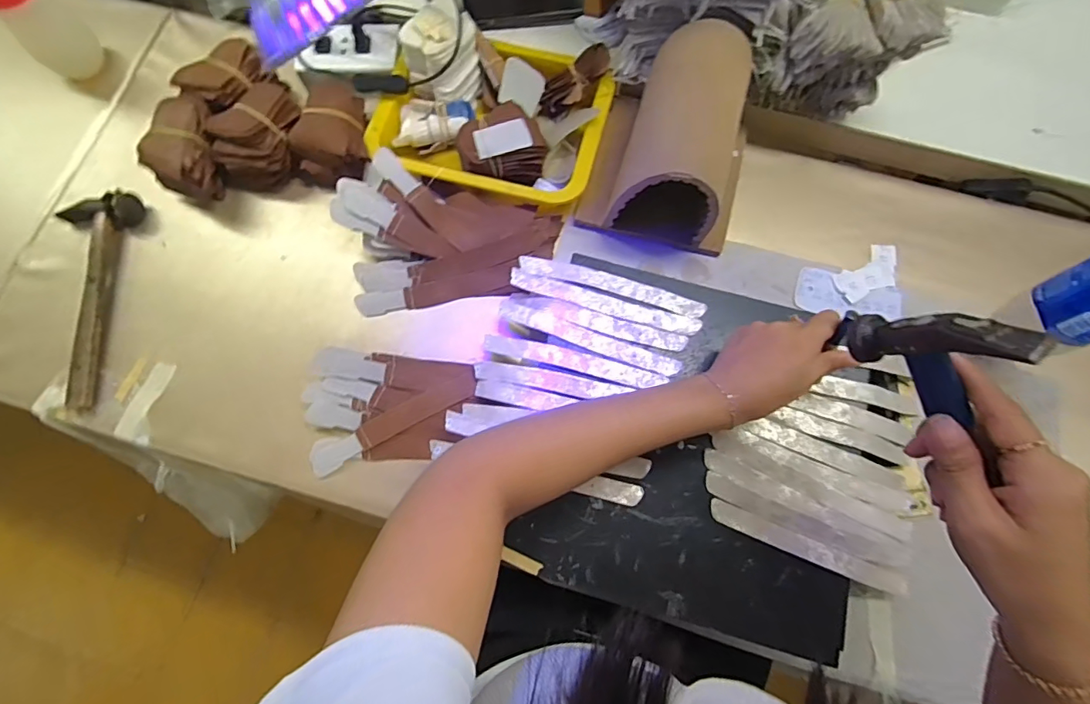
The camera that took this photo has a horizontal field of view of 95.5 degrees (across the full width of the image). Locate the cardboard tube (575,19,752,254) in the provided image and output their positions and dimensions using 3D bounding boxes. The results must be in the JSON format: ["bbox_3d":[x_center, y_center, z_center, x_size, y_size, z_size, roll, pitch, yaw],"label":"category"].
[{"bbox_3d":[0.139,-0.228,0.526,0.164,0.121,0.195,15,75,5],"label":"cardboard tube"}]

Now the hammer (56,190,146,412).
[{"bbox_3d":[-0.508,-0.060,0.545,0.090,0.029,0.244,-3,75,0],"label":"hammer"}]

